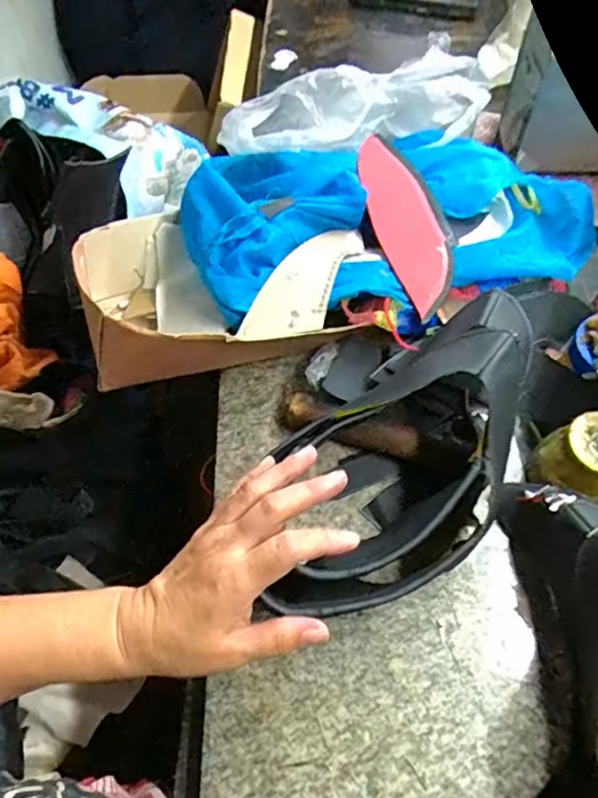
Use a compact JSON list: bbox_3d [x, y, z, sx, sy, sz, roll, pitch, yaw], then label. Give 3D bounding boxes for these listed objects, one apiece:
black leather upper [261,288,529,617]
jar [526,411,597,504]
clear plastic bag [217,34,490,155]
[{"bbox_3d":[0.087,0.039,0.436,0.143,0.069,0.295,30,73,18],"label":"black leather upper"},{"bbox_3d":[0.227,0.050,0.459,0.058,0.055,0.063,-1,59,2],"label":"jar"},{"bbox_3d":[0.064,-0.296,0.595,0.276,0.067,0.101,-15,60,-6],"label":"clear plastic bag"}]

